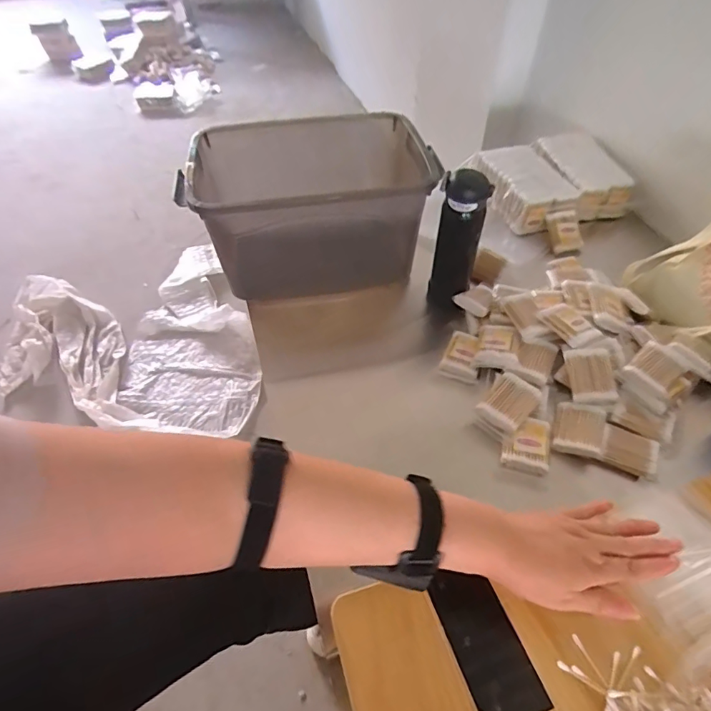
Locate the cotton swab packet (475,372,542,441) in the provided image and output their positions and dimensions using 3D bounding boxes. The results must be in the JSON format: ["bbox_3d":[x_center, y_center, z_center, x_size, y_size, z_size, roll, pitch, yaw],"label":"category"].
[{"bbox_3d":[0.210,0.070,0.626,0.068,0.026,0.090,38,71,22],"label":"cotton swab packet"}]

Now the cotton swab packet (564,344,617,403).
[{"bbox_3d":[0.323,0.028,0.629,0.056,0.015,0.077,-9,81,13],"label":"cotton swab packet"}]

